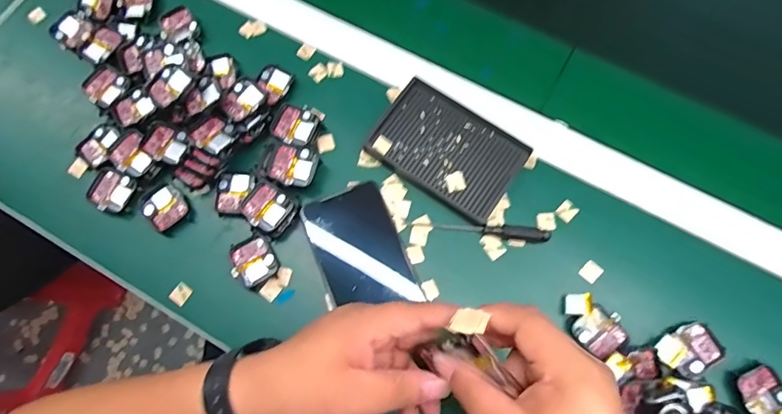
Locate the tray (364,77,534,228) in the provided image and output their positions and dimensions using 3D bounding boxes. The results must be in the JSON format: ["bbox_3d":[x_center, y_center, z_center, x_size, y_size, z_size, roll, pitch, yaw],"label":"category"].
[{"bbox_3d":[0.055,-0.055,0.436,0.134,0.023,0.087,34,76,10],"label":"tray"}]

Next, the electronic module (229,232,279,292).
[{"bbox_3d":[-0.125,0.050,0.411,0.038,0.010,0.044,-34,76,-9],"label":"electronic module"}]

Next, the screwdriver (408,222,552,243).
[{"bbox_3d":[0.081,0.020,0.418,0.126,0.012,0.012,8,73,3],"label":"screwdriver"}]

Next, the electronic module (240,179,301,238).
[{"bbox_3d":[-0.113,0.002,0.419,0.047,0.014,0.041,35,76,10],"label":"electronic module"}]

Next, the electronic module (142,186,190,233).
[{"bbox_3d":[-0.213,0.001,0.427,0.037,0.006,0.035,-44,78,-12],"label":"electronic module"}]

